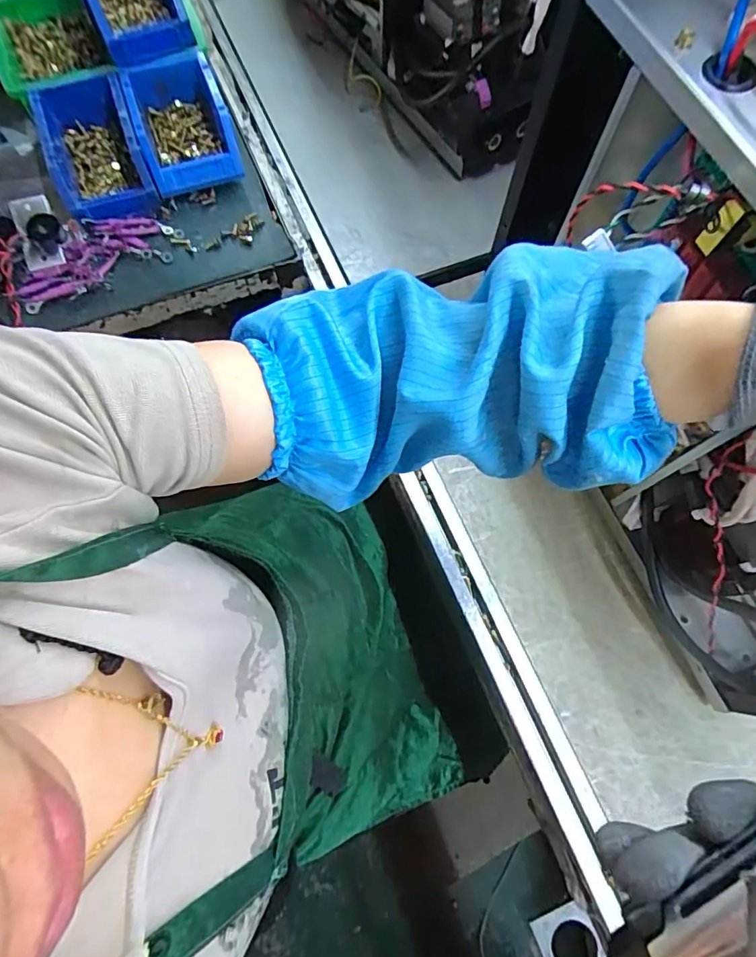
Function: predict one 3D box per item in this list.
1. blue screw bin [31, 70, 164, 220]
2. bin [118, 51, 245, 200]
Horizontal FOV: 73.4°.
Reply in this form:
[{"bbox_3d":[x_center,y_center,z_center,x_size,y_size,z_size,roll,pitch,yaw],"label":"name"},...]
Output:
[{"bbox_3d":[-0.339,-0.397,0.612,0.101,0.066,0.169,-20,73,-7],"label":"blue screw bin"},{"bbox_3d":[-0.241,-0.437,0.624,0.105,0.063,0.152,-19,72,-7],"label":"bin"}]

